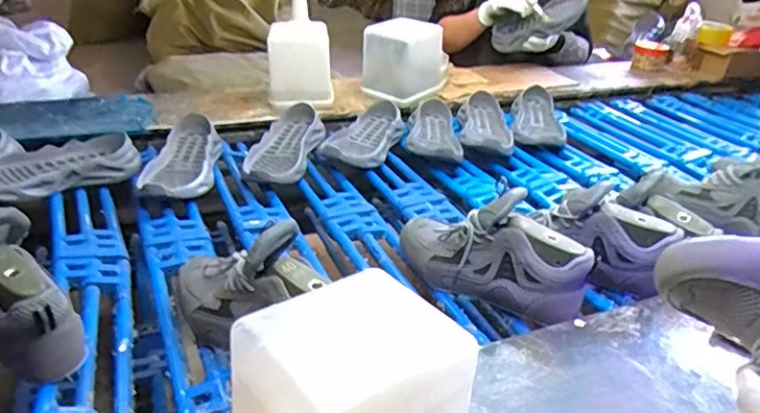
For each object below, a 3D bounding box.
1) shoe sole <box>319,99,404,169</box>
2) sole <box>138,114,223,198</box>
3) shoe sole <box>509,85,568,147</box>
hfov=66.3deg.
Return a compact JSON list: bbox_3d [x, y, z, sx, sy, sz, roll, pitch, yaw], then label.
[{"bbox_3d":[-0.038,-0.147,1.202,0.125,0.059,0.288,12,28,16],"label":"shoe sole"},{"bbox_3d":[-0.359,-0.095,1.055,0.118,0.048,0.293,0,27,-9],"label":"sole"},{"bbox_3d":[0.372,-0.216,1.397,0.119,0.067,0.260,7,27,5],"label":"shoe sole"}]

